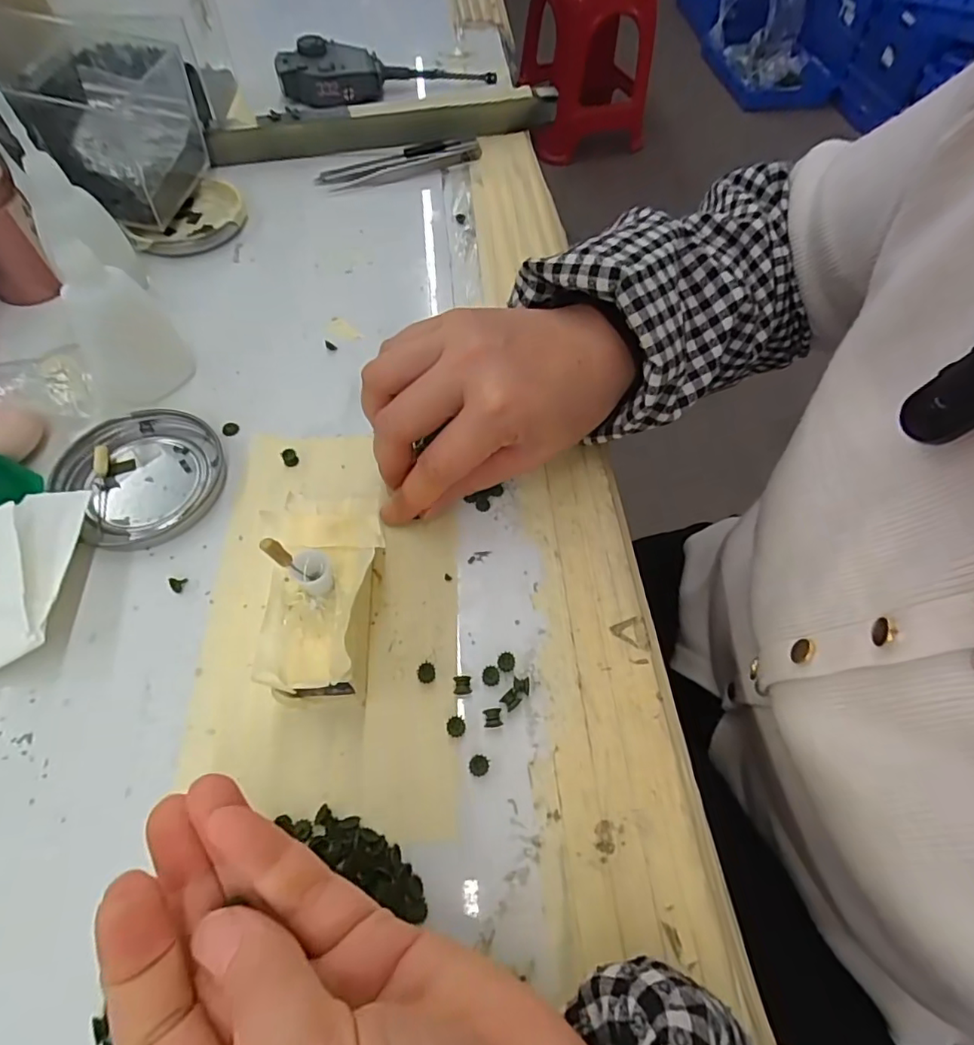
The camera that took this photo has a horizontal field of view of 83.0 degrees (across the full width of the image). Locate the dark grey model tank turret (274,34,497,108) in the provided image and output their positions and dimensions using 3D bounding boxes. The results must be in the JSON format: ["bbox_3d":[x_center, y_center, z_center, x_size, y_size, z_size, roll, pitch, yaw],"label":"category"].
[{"bbox_3d":[-0.088,-0.402,0.482,0.184,0.034,0.052,-23,63,-16],"label":"dark grey model tank turret"}]

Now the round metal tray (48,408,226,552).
[{"bbox_3d":[-0.170,-0.024,0.274,0.072,0.009,0.071,2,59,-3],"label":"round metal tray"}]

